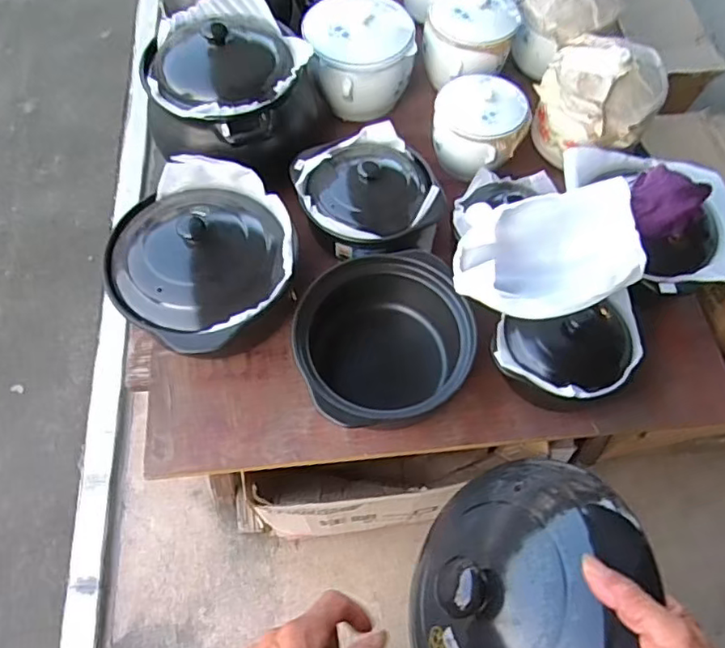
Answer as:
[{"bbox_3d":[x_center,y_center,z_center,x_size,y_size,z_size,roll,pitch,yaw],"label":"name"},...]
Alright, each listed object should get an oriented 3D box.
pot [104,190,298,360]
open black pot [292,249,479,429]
[{"bbox_3d":[-0.235,-0.086,0.906,0.261,0.169,0.267,1,64,-2],"label":"pot"},{"bbox_3d":[0.027,0.027,0.891,0.245,0.120,0.237,1,64,-2],"label":"open black pot"}]

